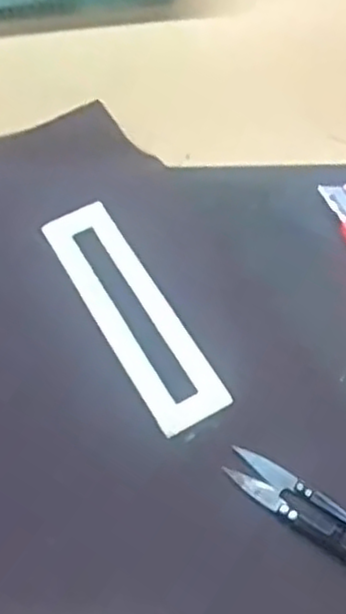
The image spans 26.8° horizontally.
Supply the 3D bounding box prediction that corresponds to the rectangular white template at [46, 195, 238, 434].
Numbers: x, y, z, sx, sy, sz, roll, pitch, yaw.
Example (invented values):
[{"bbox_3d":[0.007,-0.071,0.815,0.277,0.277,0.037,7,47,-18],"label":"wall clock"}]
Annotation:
[{"bbox_3d":[-0.024,0.001,0.420,0.042,0.004,0.155,-25,63,-18],"label":"rectangular white template"}]

